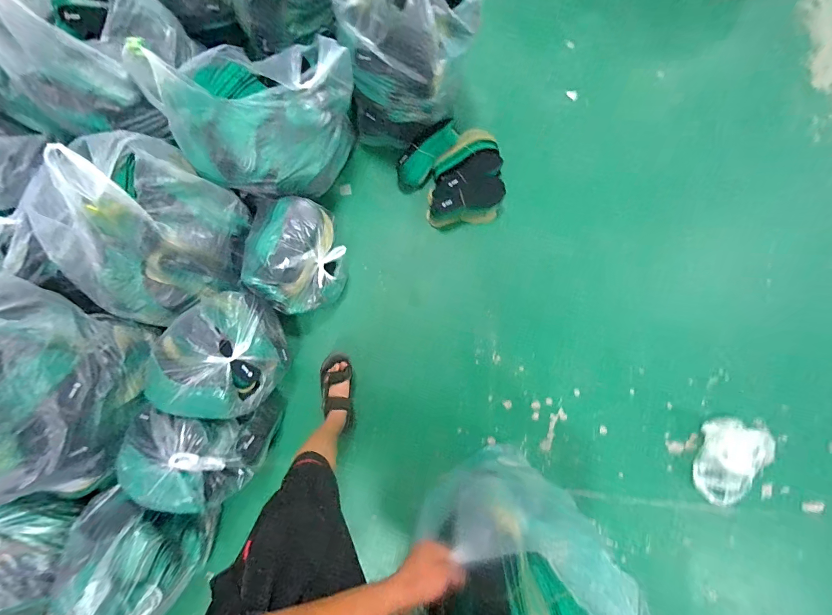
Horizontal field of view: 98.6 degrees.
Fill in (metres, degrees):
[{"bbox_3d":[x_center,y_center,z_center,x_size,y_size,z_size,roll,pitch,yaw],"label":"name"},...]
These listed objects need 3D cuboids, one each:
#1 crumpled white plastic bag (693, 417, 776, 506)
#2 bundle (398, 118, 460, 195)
[{"bbox_3d":[1.048,0.500,1.184,0.200,0.078,0.308,25,78,5],"label":"crumpled white plastic bag"},{"bbox_3d":[0.032,-0.583,1.357,0.120,0.049,0.307,42,97,9],"label":"bundle"}]

